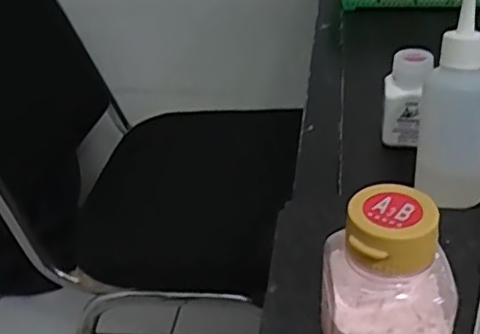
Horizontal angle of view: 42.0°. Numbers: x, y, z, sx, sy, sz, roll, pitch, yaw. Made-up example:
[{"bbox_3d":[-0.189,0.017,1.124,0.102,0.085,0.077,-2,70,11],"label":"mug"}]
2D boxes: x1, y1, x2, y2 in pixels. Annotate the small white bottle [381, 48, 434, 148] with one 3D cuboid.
[{"bbox_3d":[0.128,-0.052,0.483,0.033,0.073,0.026,3,34,11],"label":"small white bottle"}]

